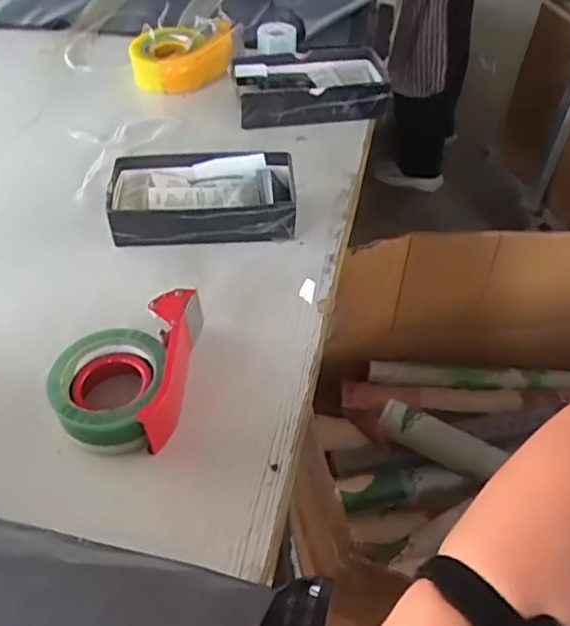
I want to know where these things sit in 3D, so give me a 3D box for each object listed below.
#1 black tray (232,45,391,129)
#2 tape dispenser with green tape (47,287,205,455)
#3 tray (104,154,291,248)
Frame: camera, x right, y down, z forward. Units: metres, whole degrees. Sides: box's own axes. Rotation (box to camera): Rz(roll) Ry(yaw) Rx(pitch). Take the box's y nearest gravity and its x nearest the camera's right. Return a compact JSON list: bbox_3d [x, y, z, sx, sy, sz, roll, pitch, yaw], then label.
[{"bbox_3d":[0.038,-0.344,0.946,0.233,0.062,0.137,-6,47,-8],"label":"black tray"},{"bbox_3d":[-0.145,0.053,0.564,0.115,0.063,0.151,5,47,3],"label":"tape dispenser with green tape"},{"bbox_3d":[-0.096,-0.136,0.738,0.215,0.056,0.123,-4,48,-4],"label":"tray"}]

